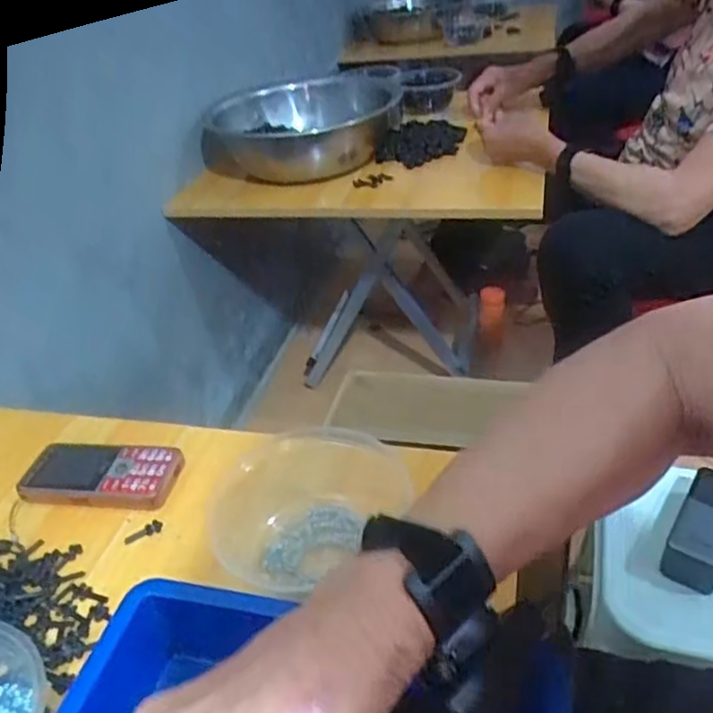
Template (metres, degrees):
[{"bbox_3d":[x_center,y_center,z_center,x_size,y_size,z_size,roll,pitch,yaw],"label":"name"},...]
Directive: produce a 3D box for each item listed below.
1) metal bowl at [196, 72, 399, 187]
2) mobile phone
[{"bbox_3d":[-0.103,-0.408,1.154,0.306,0.124,0.306,-5,36,3],"label":"metal bowl"},{"bbox_3d":[-0.209,0.097,0.532,0.124,0.018,0.058,1,37,11],"label":"mobile phone"}]

